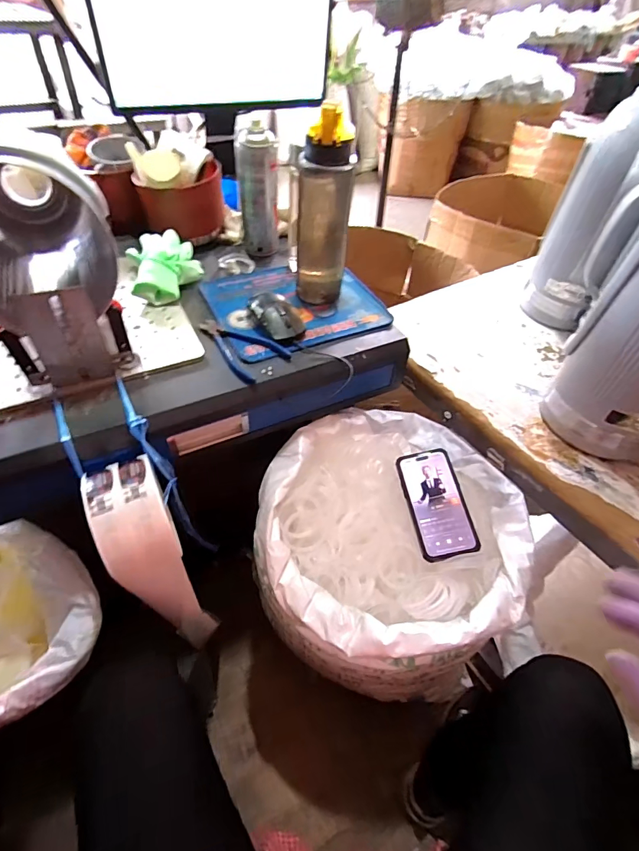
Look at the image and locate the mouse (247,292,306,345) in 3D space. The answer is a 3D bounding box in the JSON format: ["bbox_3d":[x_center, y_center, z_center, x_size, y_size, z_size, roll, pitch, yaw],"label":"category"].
[{"bbox_3d":[-0.065,-0.166,0.630,0.064,0.035,0.110,-21,53,-21],"label":"mouse"}]

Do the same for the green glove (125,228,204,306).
[{"bbox_3d":[-0.243,-0.251,0.670,0.103,0.059,0.134,-13,50,-15],"label":"green glove"}]

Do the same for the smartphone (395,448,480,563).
[{"bbox_3d":[0.178,0.116,0.642,0.085,0.011,0.165,-14,64,3],"label":"smartphone"}]

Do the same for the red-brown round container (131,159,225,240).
[{"bbox_3d":[-0.236,-0.387,0.739,0.141,0.095,0.121,-8,49,-11],"label":"red-brown round container"}]

